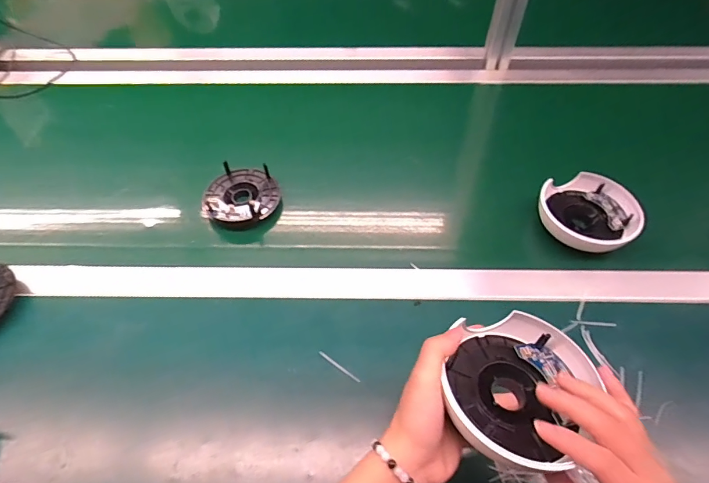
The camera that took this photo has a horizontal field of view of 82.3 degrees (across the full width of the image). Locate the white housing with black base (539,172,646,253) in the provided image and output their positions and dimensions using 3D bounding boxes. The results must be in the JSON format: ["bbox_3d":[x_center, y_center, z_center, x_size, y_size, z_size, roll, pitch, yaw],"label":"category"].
[{"bbox_3d":[0.289,-0.035,0.509,0.113,0.040,0.112,16,55,12],"label":"white housing with black base"}]

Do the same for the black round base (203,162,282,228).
[{"bbox_3d":[-0.152,-0.063,0.552,0.097,0.036,0.099,0,53,0],"label":"black round base"}]

